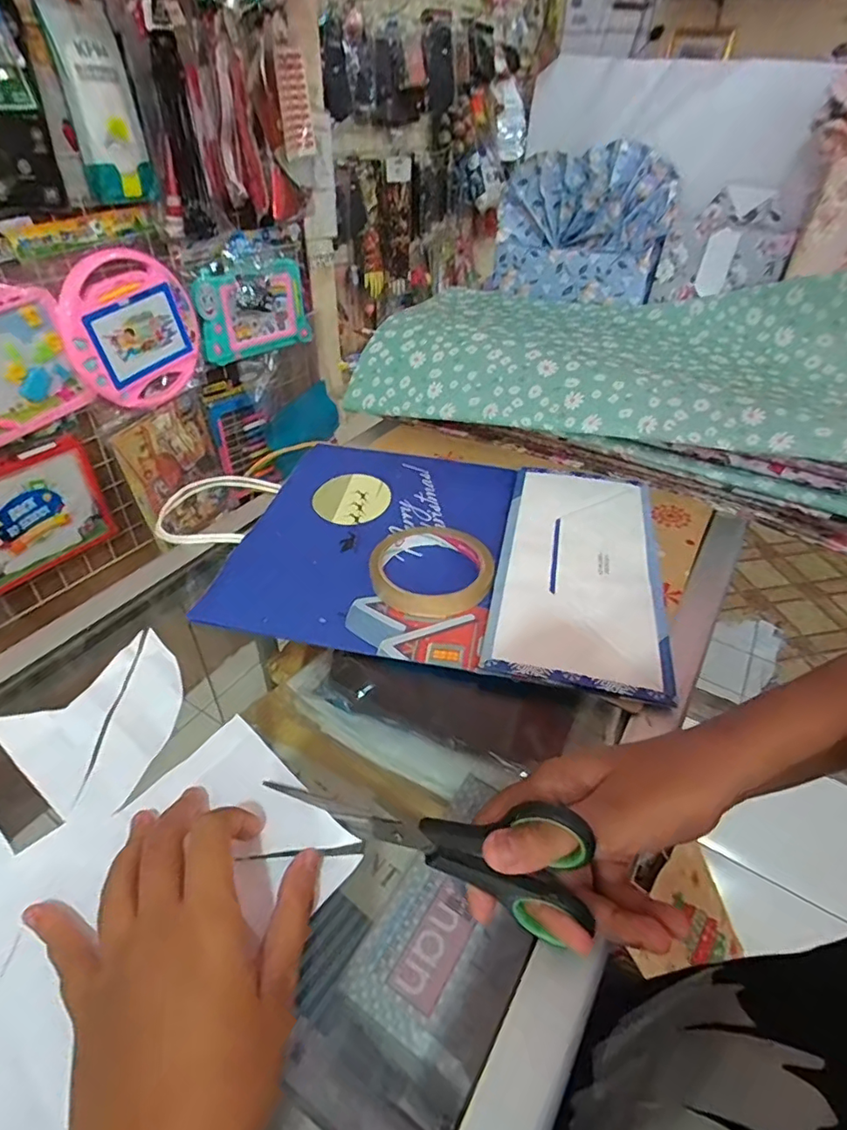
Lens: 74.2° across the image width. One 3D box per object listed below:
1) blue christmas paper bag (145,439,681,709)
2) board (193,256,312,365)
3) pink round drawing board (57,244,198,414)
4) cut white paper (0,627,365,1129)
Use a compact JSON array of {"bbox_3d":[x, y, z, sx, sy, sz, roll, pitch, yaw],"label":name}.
[{"bbox_3d":[-0.003,-0.032,0.471,0.379,0.020,0.273,10,40,10],"label":"blue christmas paper bag"},{"bbox_3d":[-0.382,-0.591,1.292,0.027,0.190,0.306,25,44,26],"label":"board"},{"bbox_3d":[-0.555,-0.447,1.078,0.026,0.264,0.269,22,43,23],"label":"pink round drawing board"},{"bbox_3d":[-0.177,0.138,0.262,0.209,0.019,0.208,30,47,30],"label":"cut white paper"}]

